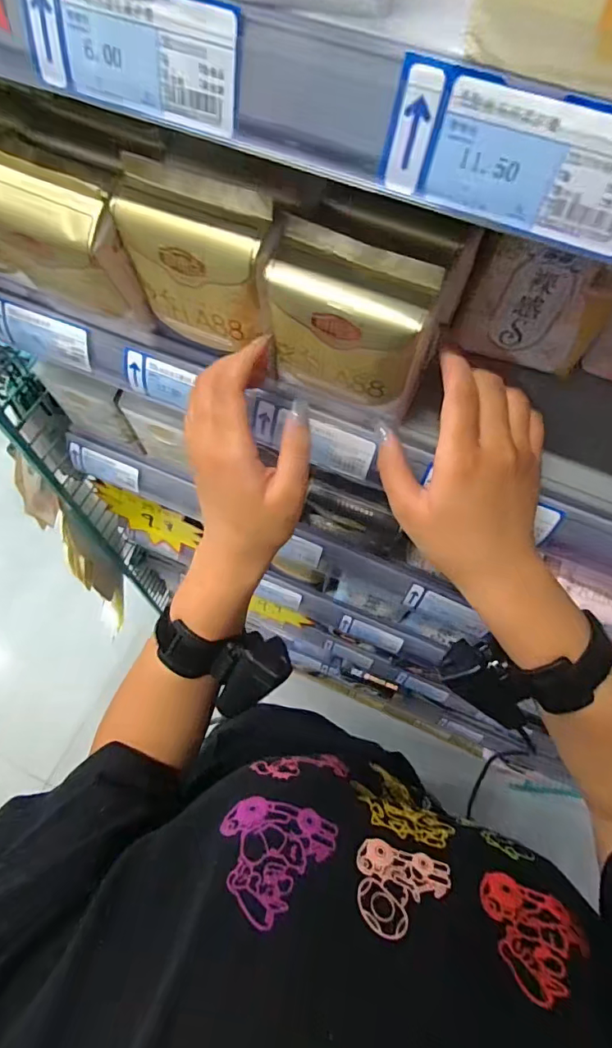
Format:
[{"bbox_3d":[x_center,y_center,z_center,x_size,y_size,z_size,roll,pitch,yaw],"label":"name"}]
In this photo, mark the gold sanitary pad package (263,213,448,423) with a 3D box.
[{"bbox_3d":[0.026,-0.112,0.284,0.095,0.090,0.035,24,67,7],"label":"gold sanitary pad package"}]

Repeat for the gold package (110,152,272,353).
[{"bbox_3d":[-0.063,-0.151,0.282,0.087,0.087,0.027,24,67,7],"label":"gold package"}]

